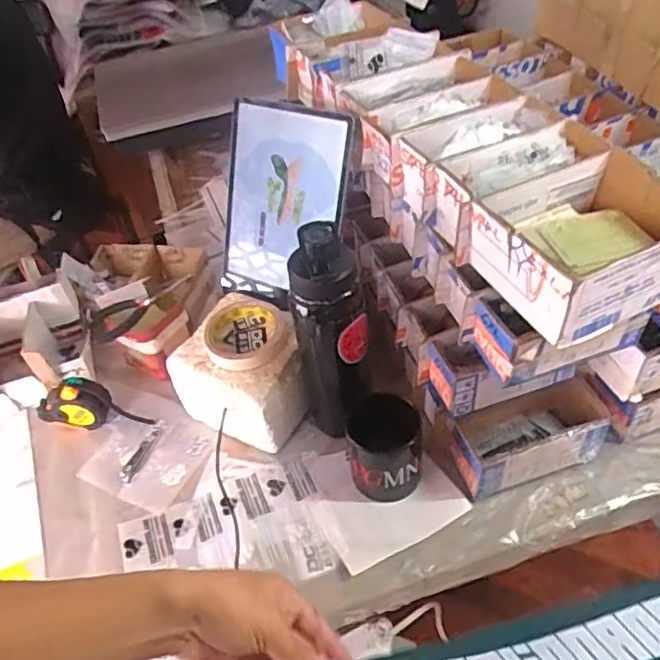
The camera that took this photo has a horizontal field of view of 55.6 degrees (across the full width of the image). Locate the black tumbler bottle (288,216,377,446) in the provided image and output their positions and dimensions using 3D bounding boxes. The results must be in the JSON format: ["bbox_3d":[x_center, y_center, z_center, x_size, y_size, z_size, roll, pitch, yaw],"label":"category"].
[{"bbox_3d":[0.005,0.018,0.691,0.083,0.297,0.077,-4,45,3],"label":"black tumbler bottle"}]

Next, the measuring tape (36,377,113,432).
[{"bbox_3d":[-0.326,0.098,0.799,0.093,0.067,0.035,3,46,10],"label":"measuring tape"}]

